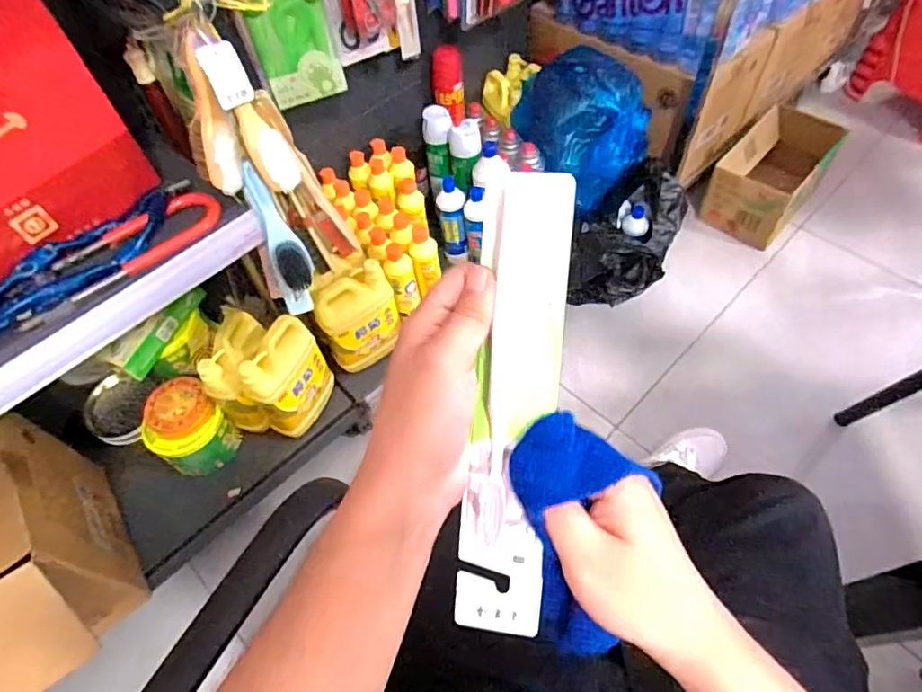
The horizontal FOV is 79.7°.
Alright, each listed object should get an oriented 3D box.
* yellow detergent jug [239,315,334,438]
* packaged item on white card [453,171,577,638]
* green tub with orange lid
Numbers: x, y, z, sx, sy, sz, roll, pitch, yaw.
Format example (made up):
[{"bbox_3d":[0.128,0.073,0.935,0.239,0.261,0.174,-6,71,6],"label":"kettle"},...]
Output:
[{"bbox_3d":[-0.299,0.055,0.967,0.068,0.191,0.141,25,62,20],"label":"yellow detergent jug"},{"bbox_3d":[0.027,0.033,0.287,0.044,0.015,0.239,6,94,9],"label":"packaged item on white card"},{"bbox_3d":[-0.496,0.147,1.003,0.127,0.150,0.119,-2,56,3],"label":"green tub with orange lid"}]

